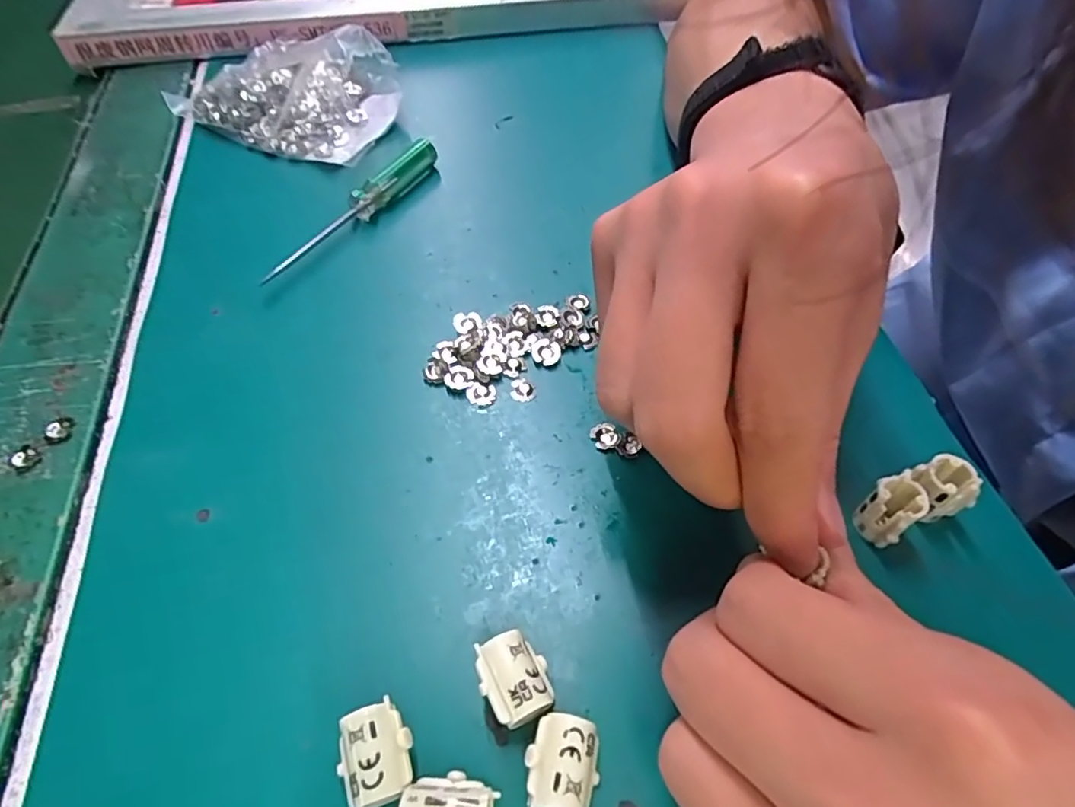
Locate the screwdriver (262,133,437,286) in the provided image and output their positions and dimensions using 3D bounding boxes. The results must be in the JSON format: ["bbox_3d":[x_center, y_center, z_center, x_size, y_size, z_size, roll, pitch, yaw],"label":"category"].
[{"bbox_3d":[-0.087,-0.094,0.283,0.010,0.014,0.112,28,61,20],"label":"screwdriver"}]

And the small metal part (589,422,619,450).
[{"bbox_3d":[0.024,0.012,0.218,0.010,0.004,0.011,-1,55,1],"label":"small metal part"}]

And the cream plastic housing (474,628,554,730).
[{"bbox_3d":[-0.007,0.077,0.166,0.017,0.014,0.023,-25,58,-17],"label":"cream plastic housing"}]

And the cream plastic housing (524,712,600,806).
[{"bbox_3d":[0.006,0.093,0.153,0.017,0.013,0.022,11,55,8],"label":"cream plastic housing"}]

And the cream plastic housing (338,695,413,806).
[{"bbox_3d":[-0.041,0.092,0.155,0.017,0.014,0.022,-18,56,-13],"label":"cream plastic housing"}]

